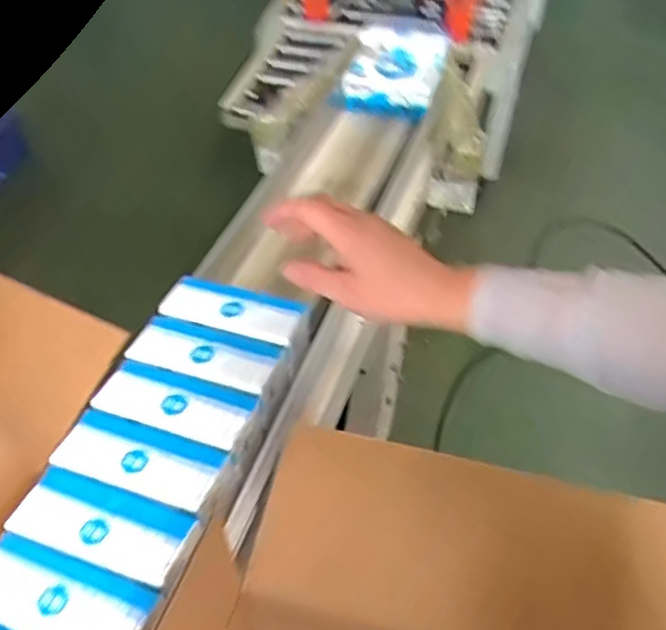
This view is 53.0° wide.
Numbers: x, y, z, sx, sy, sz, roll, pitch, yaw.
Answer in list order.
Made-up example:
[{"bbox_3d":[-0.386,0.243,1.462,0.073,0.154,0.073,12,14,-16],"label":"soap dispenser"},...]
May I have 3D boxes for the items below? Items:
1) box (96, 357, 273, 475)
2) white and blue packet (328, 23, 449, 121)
[{"bbox_3d":[-0.138,0.098,0.609,0.143,0.056,0.060,13,50,13],"label":"box"},{"bbox_3d":[0.087,-0.369,1.003,0.164,0.034,0.142,17,81,30],"label":"white and blue packet"}]

